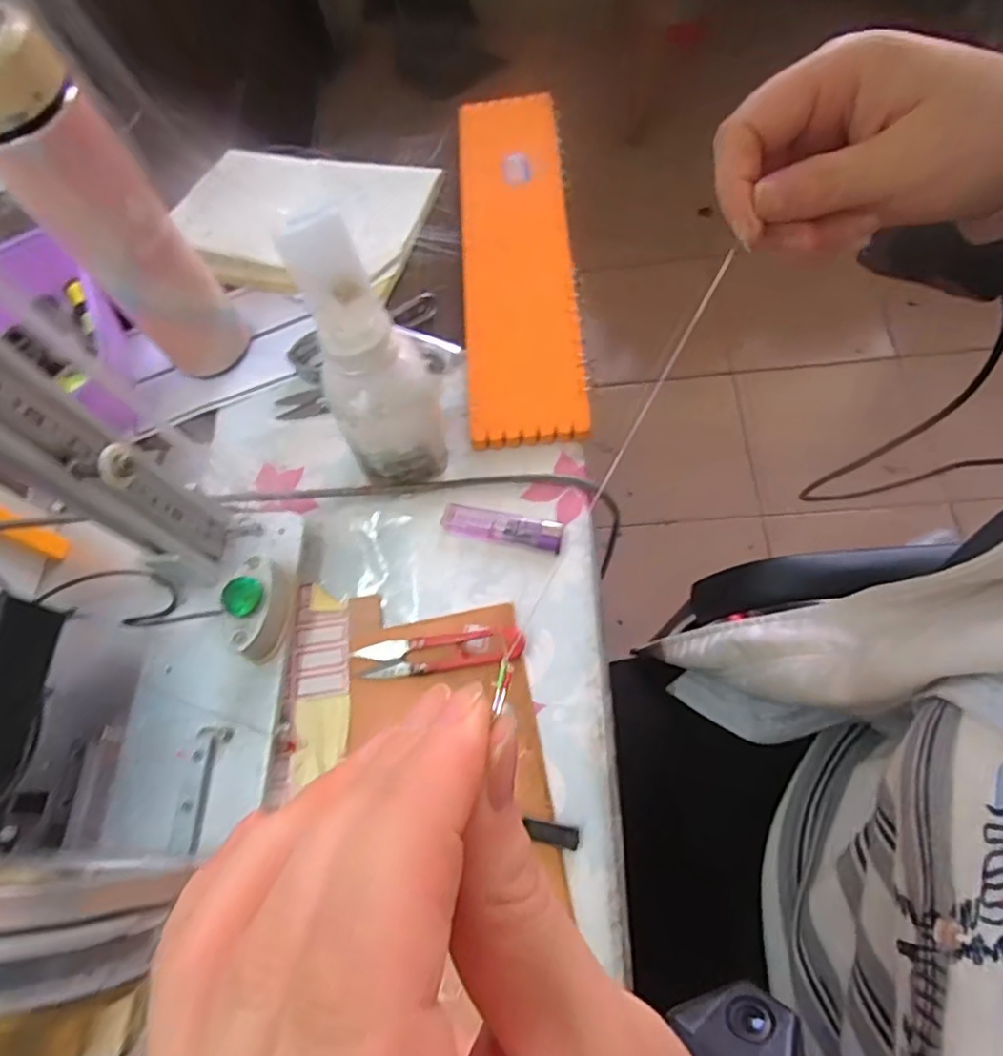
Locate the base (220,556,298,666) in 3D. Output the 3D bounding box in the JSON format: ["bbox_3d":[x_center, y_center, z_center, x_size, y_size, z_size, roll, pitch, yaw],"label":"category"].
[{"bbox_3d":[-0.141,0.046,0.366,0.026,0.034,0.057,0,66,8],"label":"base"}]

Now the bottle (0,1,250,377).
[{"bbox_3d":[-0.237,-0.184,0.387,0.059,0.209,0.062,25,71,17],"label":"bottle"}]

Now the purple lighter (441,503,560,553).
[{"bbox_3d":[0.000,-0.001,0.400,0.075,0.010,0.020,10,68,12],"label":"purple lighter"}]

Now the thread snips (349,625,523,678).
[{"bbox_3d":[-0.037,0.073,0.372,0.099,0.011,0.022,-8,65,4],"label":"thread snips"}]

